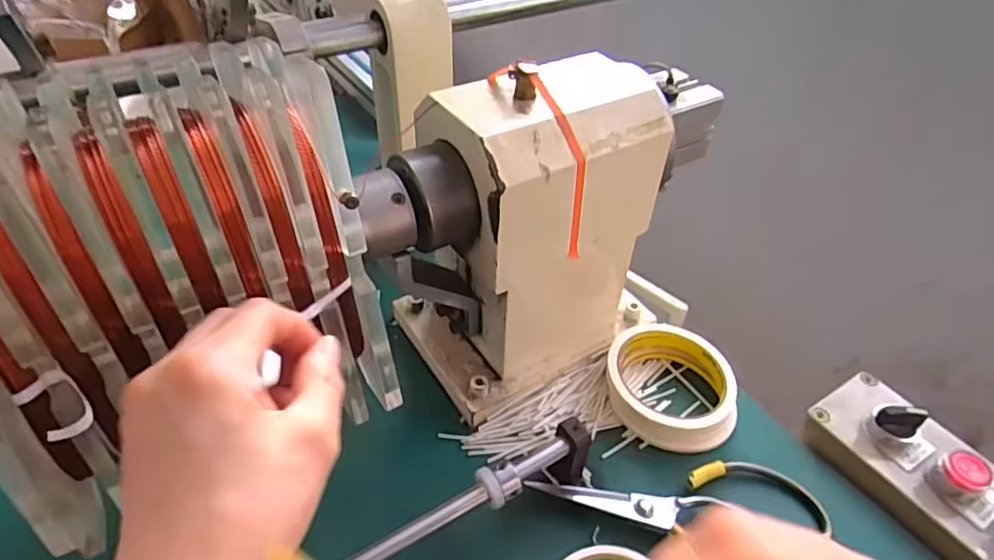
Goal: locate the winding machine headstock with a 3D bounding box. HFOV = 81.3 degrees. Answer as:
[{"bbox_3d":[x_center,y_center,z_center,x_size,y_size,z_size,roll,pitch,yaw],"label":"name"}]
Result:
[{"bbox_3d":[0.046,-0.036,0.404,0.251,0.203,0.107,-16,46,-18],"label":"winding machine headstock"}]

